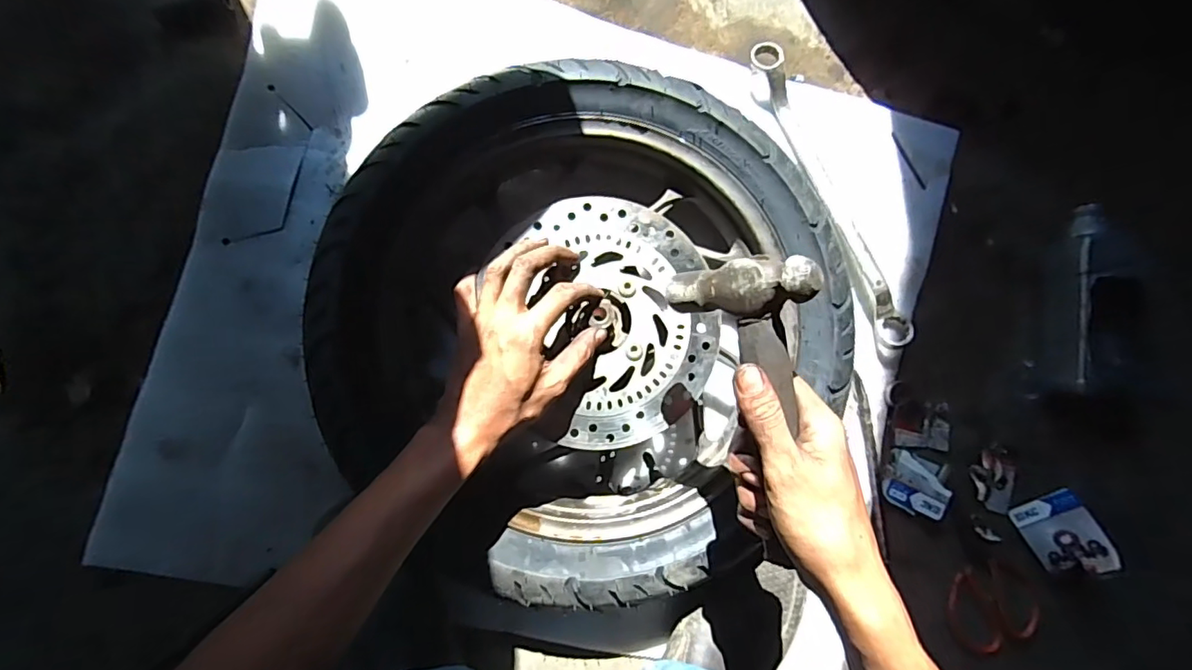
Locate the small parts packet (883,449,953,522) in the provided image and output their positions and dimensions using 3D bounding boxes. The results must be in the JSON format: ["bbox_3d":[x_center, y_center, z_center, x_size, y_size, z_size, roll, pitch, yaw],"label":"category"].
[{"bbox_3d":[0.362,0.169,0.617,0.075,0.007,0.063,21,85,-6],"label":"small parts packet"}]

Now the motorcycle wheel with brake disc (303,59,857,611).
[{"bbox_3d":[-0.011,-0.007,0.519,0.451,0.097,0.464,0,87,-7],"label":"motorcycle wheel with brake disc"}]

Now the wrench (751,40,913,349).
[{"bbox_3d":[0.261,-0.153,0.609,0.036,0.023,0.360,-26,91,-8],"label":"wrench"}]

